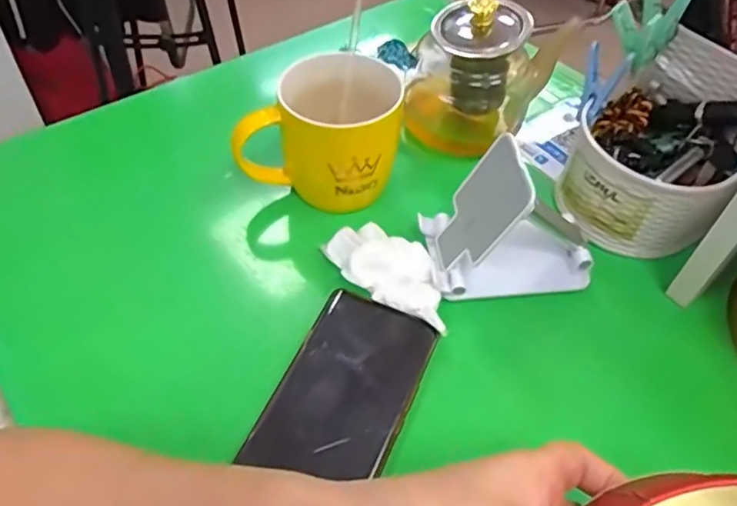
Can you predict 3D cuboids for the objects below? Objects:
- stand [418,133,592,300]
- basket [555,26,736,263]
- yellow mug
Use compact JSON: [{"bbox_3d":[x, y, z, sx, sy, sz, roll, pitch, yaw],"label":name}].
[{"bbox_3d":[0.097,-0.024,0.390,0.107,0.093,0.062,-5,51,-8],"label":"stand"},{"bbox_3d":[0.212,-0.074,0.428,0.130,0.103,0.110,-34,60,-27],"label":"basket"},{"bbox_3d":[-0.035,-0.086,0.437,0.113,0.096,0.077,7,50,3],"label":"yellow mug"}]

